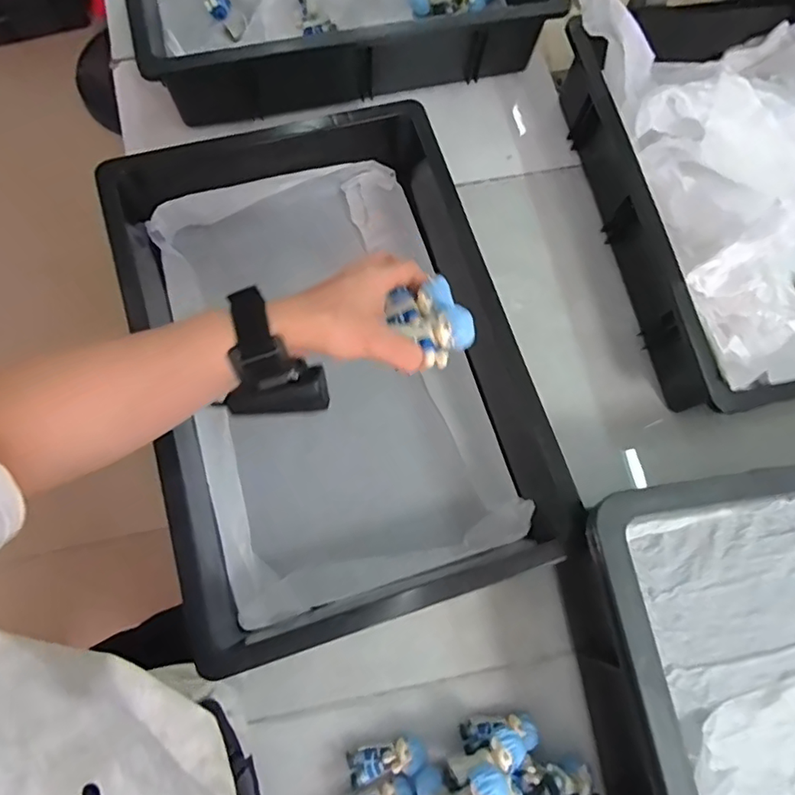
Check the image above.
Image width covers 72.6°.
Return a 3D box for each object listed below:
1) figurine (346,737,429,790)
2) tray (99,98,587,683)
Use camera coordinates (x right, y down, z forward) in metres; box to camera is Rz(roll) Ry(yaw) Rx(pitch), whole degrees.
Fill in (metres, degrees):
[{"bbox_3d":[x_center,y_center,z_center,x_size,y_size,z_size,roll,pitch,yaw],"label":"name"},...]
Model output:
[{"bbox_3d":[-0.009,0.287,0.426,0.061,0.022,0.024,-12,74,-7],"label":"figurine"},{"bbox_3d":[-0.063,-0.029,0.499,0.345,0.098,0.469,-16,75,-8],"label":"tray"}]

